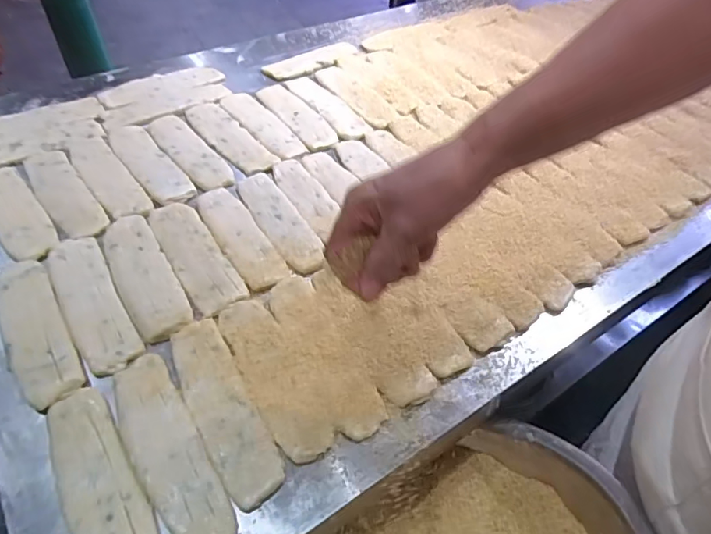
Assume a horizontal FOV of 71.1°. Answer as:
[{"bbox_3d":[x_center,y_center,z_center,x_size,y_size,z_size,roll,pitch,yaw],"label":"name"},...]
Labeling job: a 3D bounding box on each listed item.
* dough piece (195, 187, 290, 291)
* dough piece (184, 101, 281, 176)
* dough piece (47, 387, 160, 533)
[{"bbox_3d":[-0.139,-0.041,0.591,0.053,0.014,0.172,-24,54,-24],"label":"dough piece"},{"bbox_3d":[-0.189,-0.193,0.735,0.063,0.009,0.193,-29,57,-27],"label":"dough piece"},{"bbox_3d":[-0.204,0.177,0.397,0.054,0.012,0.189,-28,56,-26],"label":"dough piece"}]

